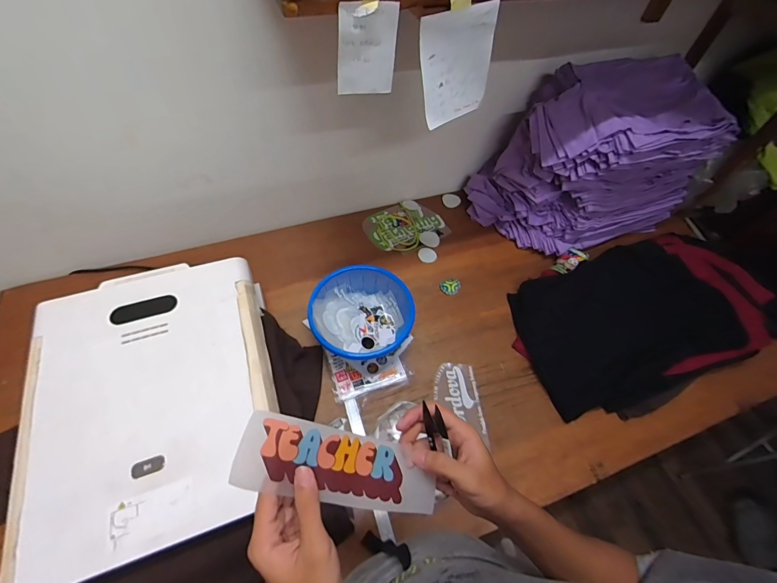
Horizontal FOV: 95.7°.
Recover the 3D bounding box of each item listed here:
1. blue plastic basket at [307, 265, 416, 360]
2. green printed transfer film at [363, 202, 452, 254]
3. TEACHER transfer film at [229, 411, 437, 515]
[{"bbox_3d":[-0.070,0.059,0.844,0.231,0.115,0.218,-25,64,-20],"label":"blue plastic basket"},{"bbox_3d":[0.057,-0.202,1.095,0.240,0.019,0.176,-18,61,-16],"label":"green printed transfer film"},{"bbox_3d":[-0.039,0.162,0.326,0.190,0.006,0.062,21,69,-18],"label":"TEACHER transfer film"}]

